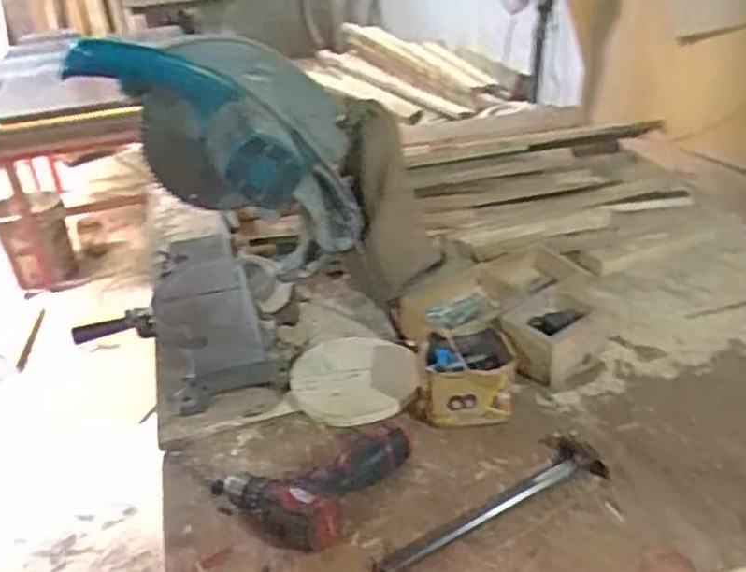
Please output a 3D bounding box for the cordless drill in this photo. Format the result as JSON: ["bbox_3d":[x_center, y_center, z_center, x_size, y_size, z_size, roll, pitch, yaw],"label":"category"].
[{"bbox_3d":[-0.065,0.234,0.807,0.235,0.056,0.126,-11,33,-7],"label":"cordless drill"}]

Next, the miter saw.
[{"bbox_3d":[-0.243,-0.138,1.092,0.406,0.477,0.480,-7,33,-1],"label":"miter saw"}]

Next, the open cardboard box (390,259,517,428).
[{"bbox_3d":[0.113,0.077,0.985,0.138,0.065,0.280,-6,33,0],"label":"open cardboard box"}]

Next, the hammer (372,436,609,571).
[{"bbox_3d":[0.130,0.247,0.786,0.286,0.022,0.072,-21,35,-22],"label":"hammer"}]

